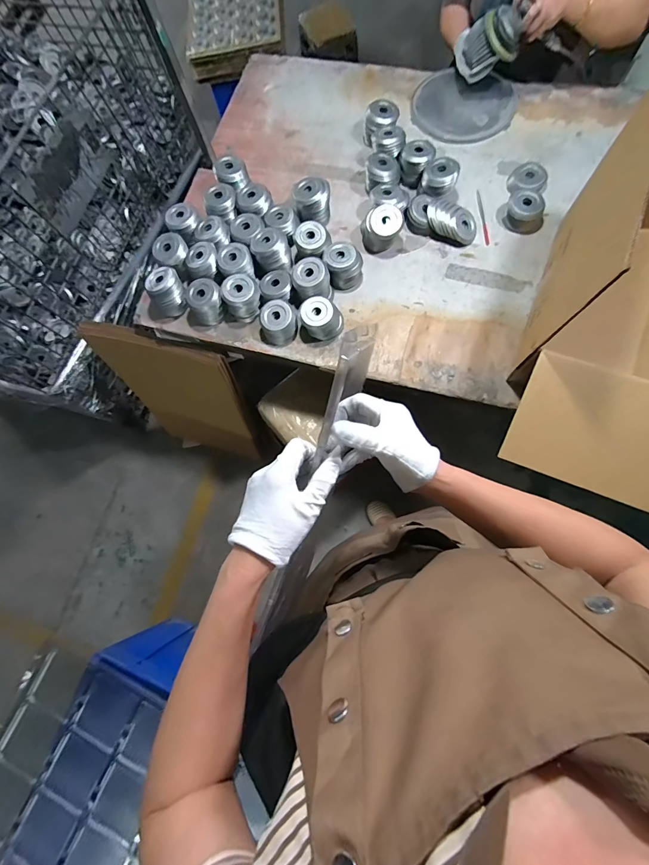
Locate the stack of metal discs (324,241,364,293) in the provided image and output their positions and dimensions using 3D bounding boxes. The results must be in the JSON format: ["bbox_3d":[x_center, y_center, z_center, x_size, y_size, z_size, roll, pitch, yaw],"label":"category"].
[{"bbox_3d":[0.048,-0.416,0.888,0.095,0.061,0.100,0,76,5],"label":"stack of metal discs"}]

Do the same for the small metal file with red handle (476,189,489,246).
[{"bbox_3d":[0.422,-0.579,0.951,0.013,0.005,0.183,-1,75,5],"label":"small metal file with red handle"}]

